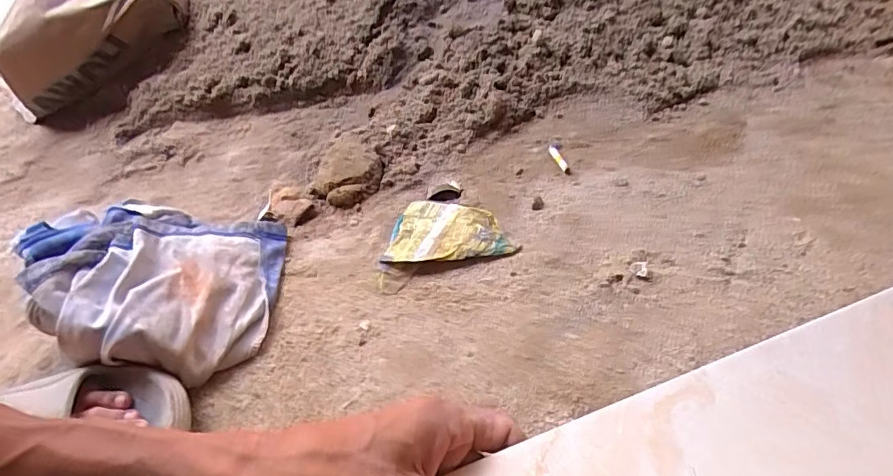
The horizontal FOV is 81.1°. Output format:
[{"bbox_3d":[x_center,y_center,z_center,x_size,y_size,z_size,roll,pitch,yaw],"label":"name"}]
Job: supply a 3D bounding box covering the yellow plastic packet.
[{"bbox_3d":[0.004,-0.010,0.539,0.121,0.014,0.099,1,46,6],"label":"yellow plastic packet"}]

